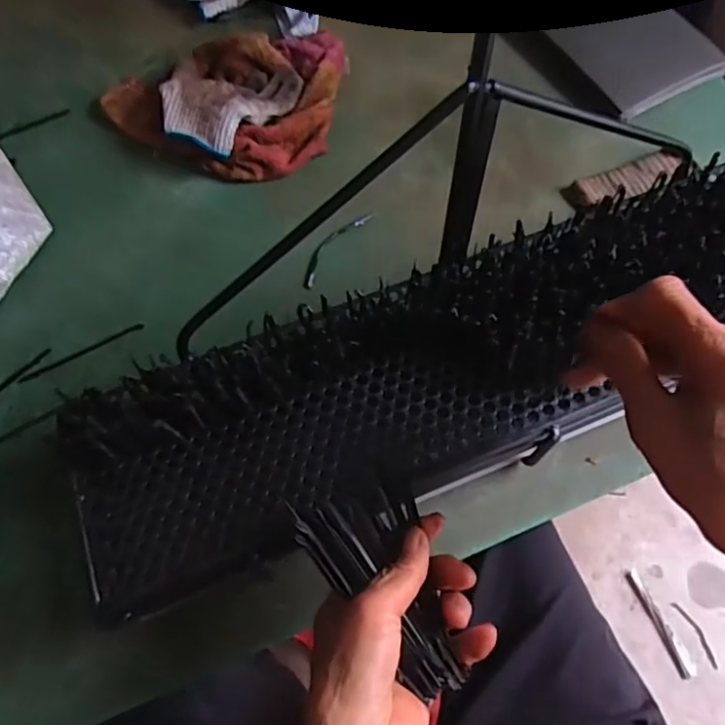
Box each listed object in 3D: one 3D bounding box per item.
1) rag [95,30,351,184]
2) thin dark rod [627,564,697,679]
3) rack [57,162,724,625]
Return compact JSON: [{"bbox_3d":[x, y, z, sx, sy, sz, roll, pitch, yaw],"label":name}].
[{"bbox_3d":[-0.142,-0.270,0.589,0.255,0.046,0.179,-5,66,-2],"label":"rag"},{"bbox_3d":[0.483,0.422,0.940,0.027,0.012,0.172,-24,68,-10],"label":"thin dark rod"},{"bbox_3d":[0.091,-0.010,0.392,0.583,0.066,0.141,-22,68,-5],"label":"rack"}]

